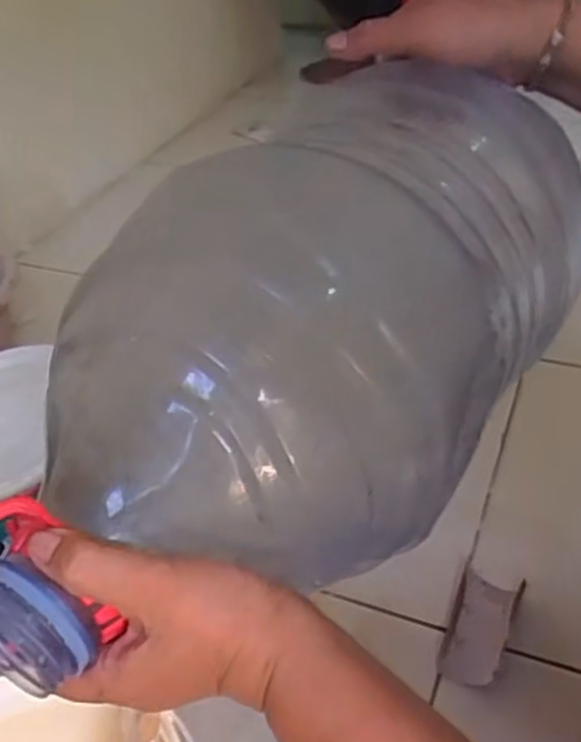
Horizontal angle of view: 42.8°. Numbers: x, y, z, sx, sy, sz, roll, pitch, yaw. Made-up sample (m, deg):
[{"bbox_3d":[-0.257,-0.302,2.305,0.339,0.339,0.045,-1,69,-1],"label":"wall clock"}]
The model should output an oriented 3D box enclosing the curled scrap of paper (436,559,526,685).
[{"bbox_3d":[0.158,0.211,0.623,0.052,0.033,0.106,15,42,23],"label":"curled scrap of paper"}]

